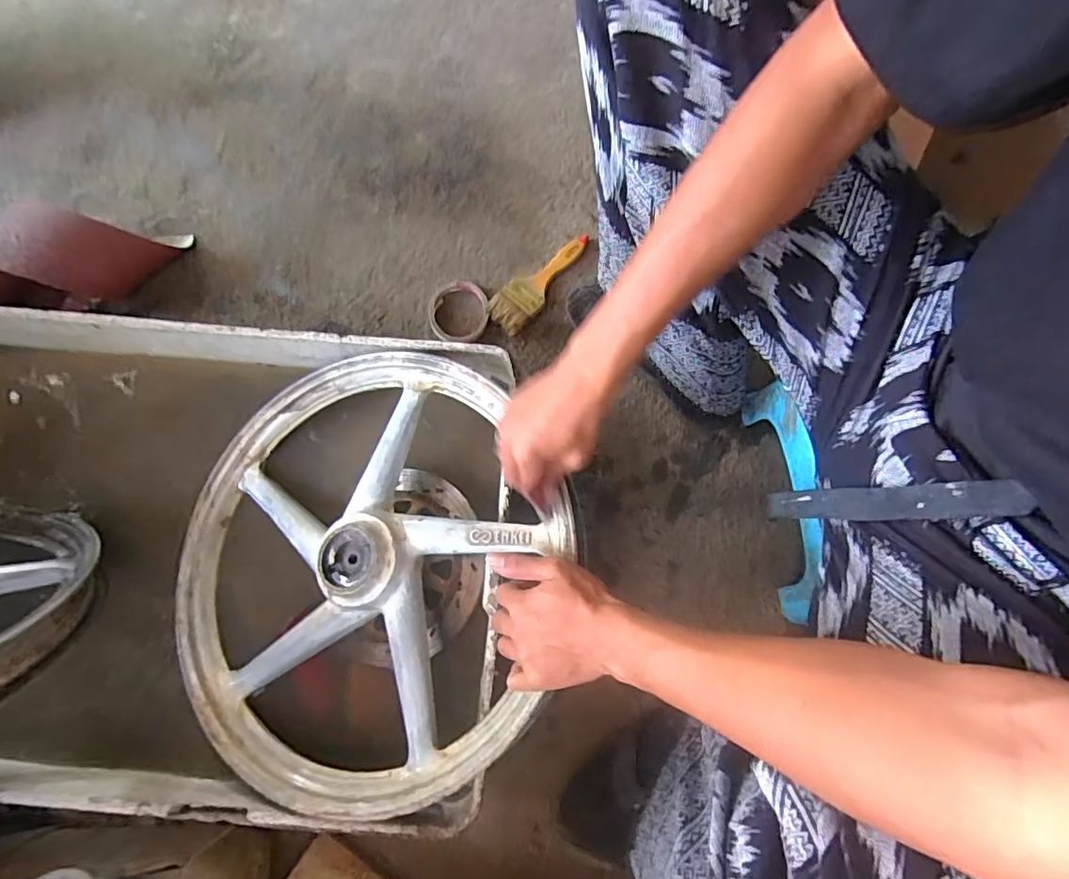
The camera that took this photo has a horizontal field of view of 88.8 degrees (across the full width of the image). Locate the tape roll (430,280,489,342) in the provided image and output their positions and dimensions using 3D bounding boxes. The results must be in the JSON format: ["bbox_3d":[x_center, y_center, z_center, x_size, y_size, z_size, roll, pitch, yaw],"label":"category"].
[{"bbox_3d":[-0.104,-0.175,0.750,0.081,0.018,0.093,-8,72,-3],"label":"tape roll"}]

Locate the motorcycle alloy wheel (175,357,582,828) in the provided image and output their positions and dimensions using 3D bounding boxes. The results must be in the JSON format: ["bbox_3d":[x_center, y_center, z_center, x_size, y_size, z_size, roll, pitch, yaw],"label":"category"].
[{"bbox_3d":[-0.171,0.137,0.579,0.438,0.100,0.438,-5,73,15],"label":"motorcycle alloy wheel"}]

